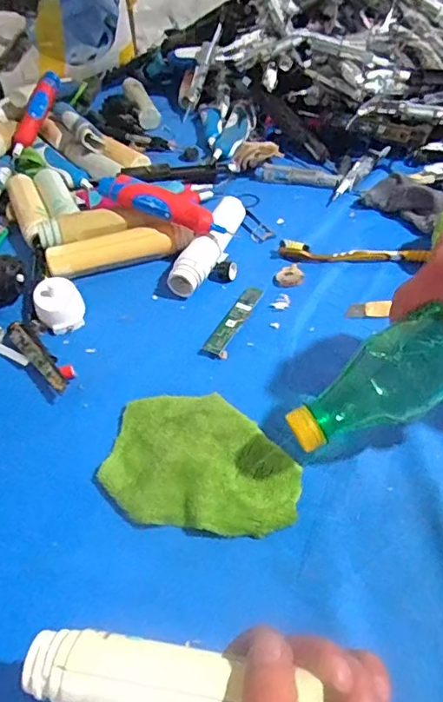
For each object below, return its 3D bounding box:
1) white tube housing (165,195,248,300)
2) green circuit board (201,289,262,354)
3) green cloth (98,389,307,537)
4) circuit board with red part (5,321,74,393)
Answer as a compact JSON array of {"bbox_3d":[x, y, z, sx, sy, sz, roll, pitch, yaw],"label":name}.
[{"bbox_3d":[-0.009,-0.118,0.547,0.039,0.027,0.143,13,50,18],"label":"white tube housing"},{"bbox_3d":[0.013,-0.031,0.488,0.018,0.005,0.093,19,52,22],"label":"green circuit board"},{"bbox_3d":[-0.014,0.076,0.382,0.141,0.013,0.104,4,48,10],"label":"green cloth"},{"bbox_3d":[-0.160,0.003,0.463,0.025,0.014,0.102,-35,53,-24],"label":"circuit board with red part"}]

